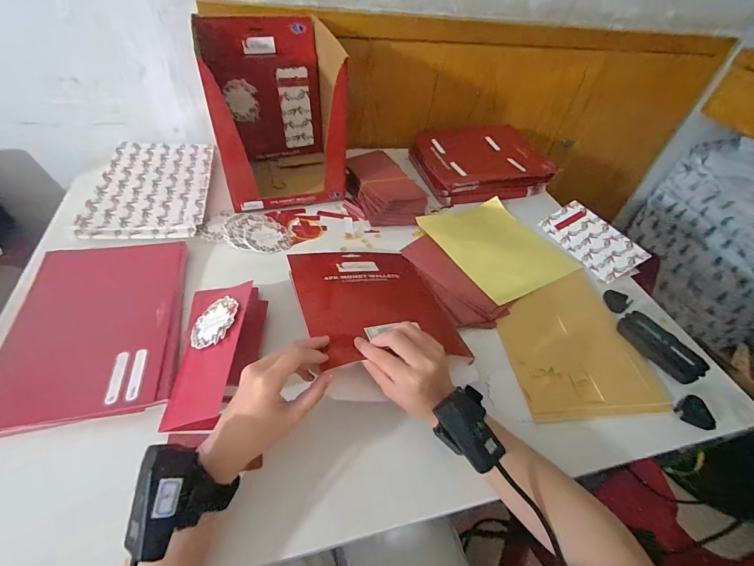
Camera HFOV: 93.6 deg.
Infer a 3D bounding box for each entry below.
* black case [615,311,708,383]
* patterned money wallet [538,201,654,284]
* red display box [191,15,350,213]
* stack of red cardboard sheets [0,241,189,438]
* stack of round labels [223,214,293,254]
[{"bbox_3d":[0.401,0.089,0.502,0.048,0.026,0.109,-21,52,-25],"label":"black case"},{"bbox_3d":[0.393,-0.082,0.654,0.086,0.008,0.173,-34,53,5],"label":"patterned money wallet"},{"bbox_3d":[-0.175,-0.292,0.632,0.214,0.243,0.224,-12,48,-18],"label":"red display box"},{"bbox_3d":[-0.348,0.046,0.446,0.191,0.025,0.259,-7,47,-14],"label":"stack of red cardboard sheets"},{"bbox_3d":[-0.197,-0.084,0.585,0.102,0.011,0.087,-5,47,-12],"label":"stack of round labels"}]

